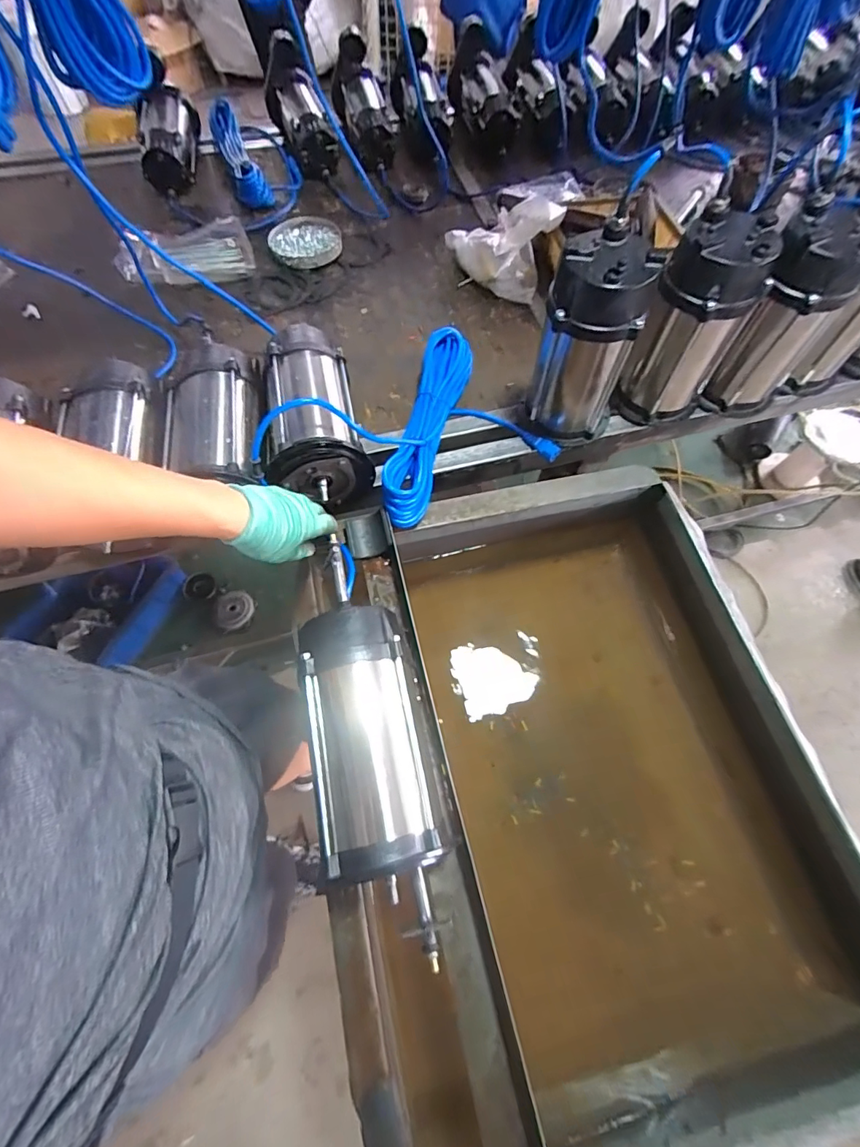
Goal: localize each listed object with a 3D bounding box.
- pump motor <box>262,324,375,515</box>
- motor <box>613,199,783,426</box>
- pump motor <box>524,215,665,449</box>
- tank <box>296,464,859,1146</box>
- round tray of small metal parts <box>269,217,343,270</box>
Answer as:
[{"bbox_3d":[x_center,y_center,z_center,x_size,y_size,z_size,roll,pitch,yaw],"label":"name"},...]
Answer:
[{"bbox_3d":[-0.170,-0.226,0.666,0.126,0.161,0.257,-13,78,-7],"label":"pump motor"},{"bbox_3d":[0.365,-0.342,0.660,0.124,0.253,0.103,42,72,16],"label":"motor"},{"bbox_3d":[0.212,-0.301,0.644,0.129,0.262,0.099,24,67,9],"label":"pump motor"},{"bbox_3d":[0.187,0.261,0.657,0.614,0.257,0.743,-10,66,-6],"label":"tank"},{"bbox_3d":[-0.247,-0.663,0.933,0.138,0.024,0.144,0,66,-1],"label":"round tray of small metal parts"}]

